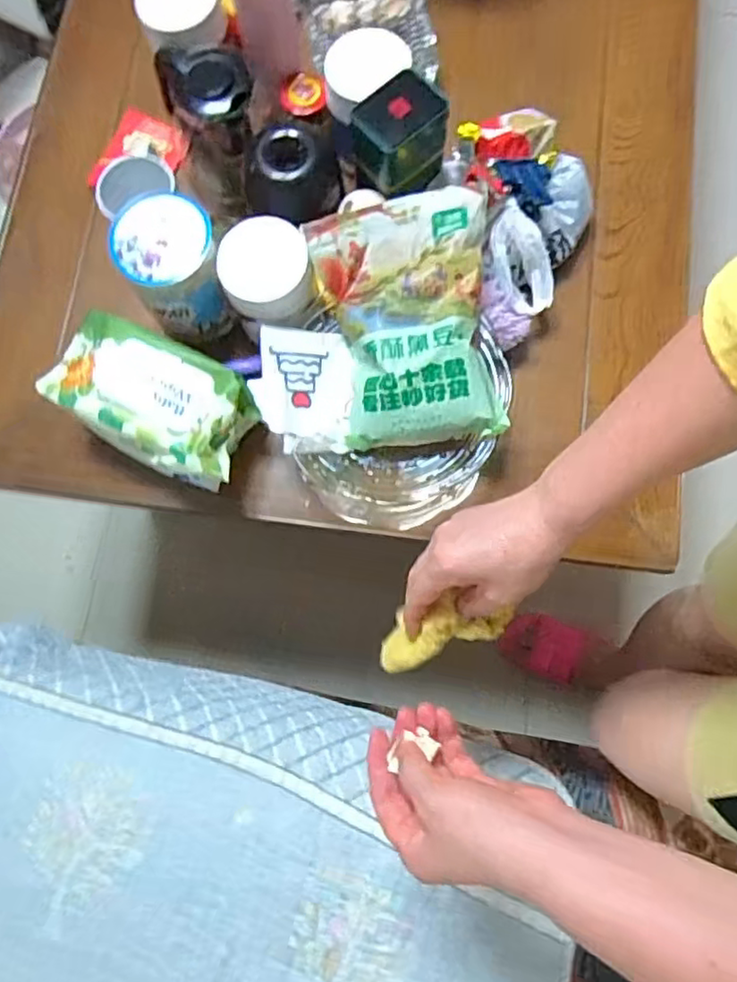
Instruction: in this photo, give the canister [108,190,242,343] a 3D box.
[{"bbox_3d":[-0.195,-0.222,0.662,0.092,0.130,0.098,0,77,2],"label":"canister"}]

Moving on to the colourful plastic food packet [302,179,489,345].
[{"bbox_3d":[0.032,-0.219,0.636,0.173,0.050,0.131,-8,77,0],"label":"colourful plastic food packet"}]

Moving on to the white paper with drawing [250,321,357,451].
[{"bbox_3d":[-0.064,-0.099,0.650,0.086,0.030,0.123,-2,83,-27],"label":"white paper with drawing"}]

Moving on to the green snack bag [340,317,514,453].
[{"bbox_3d":[0.054,-0.102,0.627,0.153,0.069,0.103,-4,77,1],"label":"green snack bag"}]

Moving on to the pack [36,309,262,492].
[{"bbox_3d":[-0.213,-0.091,0.631,0.202,0.056,0.117,27,80,7],"label":"pack"}]

